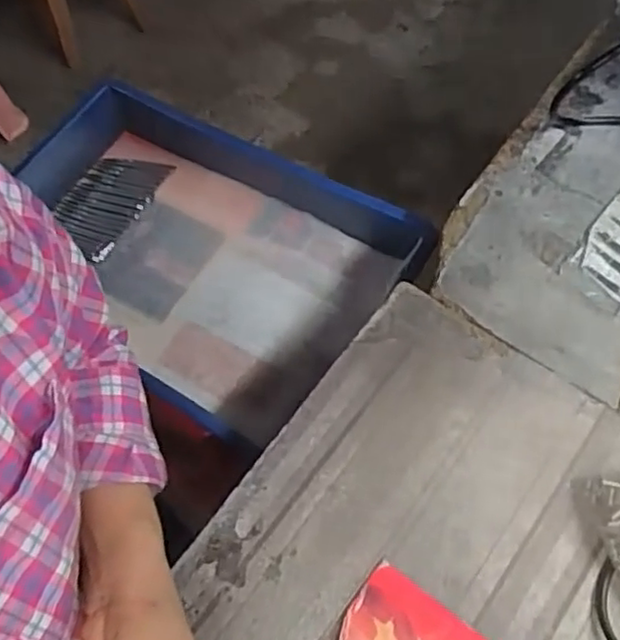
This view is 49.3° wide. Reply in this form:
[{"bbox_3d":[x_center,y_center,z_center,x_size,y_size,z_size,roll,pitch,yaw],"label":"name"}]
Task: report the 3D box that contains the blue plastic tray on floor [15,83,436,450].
[{"bbox_3d":[-0.130,-0.067,0.711,0.406,0.081,0.275,29,68,14],"label":"blue plastic tray on floor"}]

